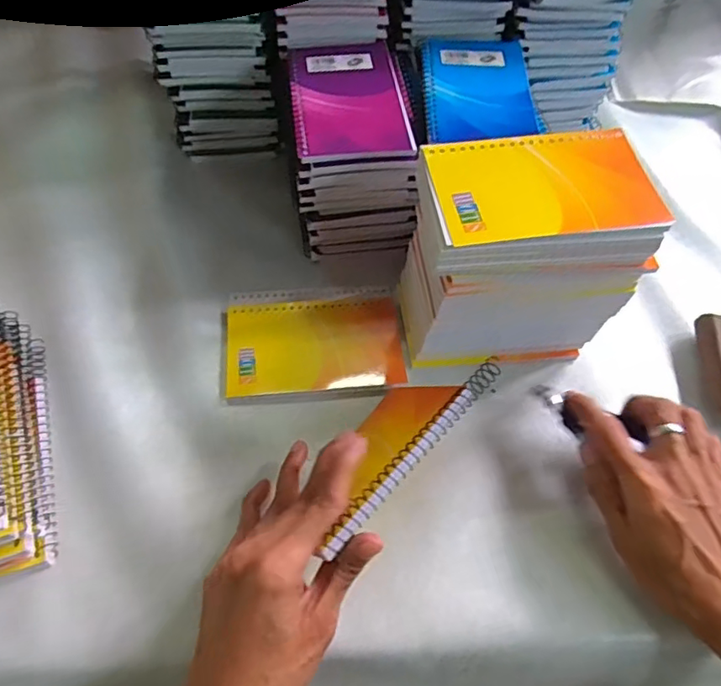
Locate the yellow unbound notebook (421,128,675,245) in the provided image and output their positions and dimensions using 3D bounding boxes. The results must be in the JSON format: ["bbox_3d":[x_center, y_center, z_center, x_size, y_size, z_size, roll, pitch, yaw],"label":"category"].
[{"bbox_3d":[0.107,-0.095,0.328,0.130,0.006,0.080,-6,59,-7],"label":"yellow unbound notebook"}]

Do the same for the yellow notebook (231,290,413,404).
[{"bbox_3d":[-0.035,-0.004,0.424,0.129,0.007,0.097,-3,59,-5],"label":"yellow notebook"}]

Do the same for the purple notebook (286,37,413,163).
[{"bbox_3d":[-0.010,-0.186,0.416,0.081,0.008,0.137,-5,58,-6],"label":"purple notebook"}]

